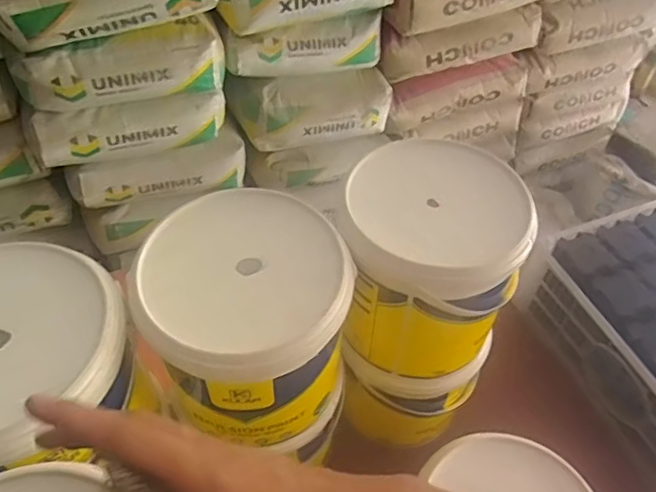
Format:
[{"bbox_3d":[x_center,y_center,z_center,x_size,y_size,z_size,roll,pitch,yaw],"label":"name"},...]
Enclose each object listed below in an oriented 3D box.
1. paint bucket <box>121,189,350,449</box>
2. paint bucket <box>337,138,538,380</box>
[{"bbox_3d":[-0.073,0.073,0.535,0.169,0.163,0.161,1,51,-1],"label":"paint bucket"},{"bbox_3d":[0.103,0.017,0.588,0.166,0.183,0.158,1,51,-1],"label":"paint bucket"}]

